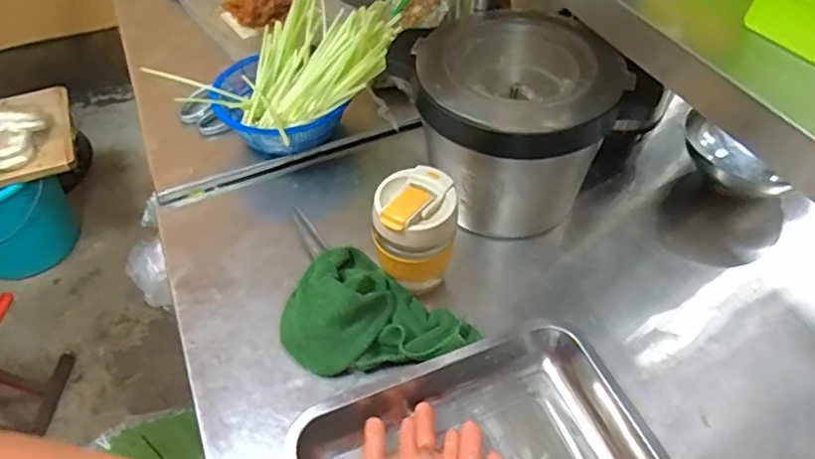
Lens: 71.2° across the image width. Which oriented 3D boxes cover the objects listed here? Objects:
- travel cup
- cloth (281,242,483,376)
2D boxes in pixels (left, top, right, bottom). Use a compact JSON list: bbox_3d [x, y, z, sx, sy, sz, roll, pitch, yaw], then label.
[{"bbox_3d":[0.009,0.009,0.583,0.078,0.123,0.081,-1,50,1],"label":"travel cup"},{"bbox_3d":[-0.042,0.089,0.560,0.181,0.062,0.135,33,58,26],"label":"cloth"}]

